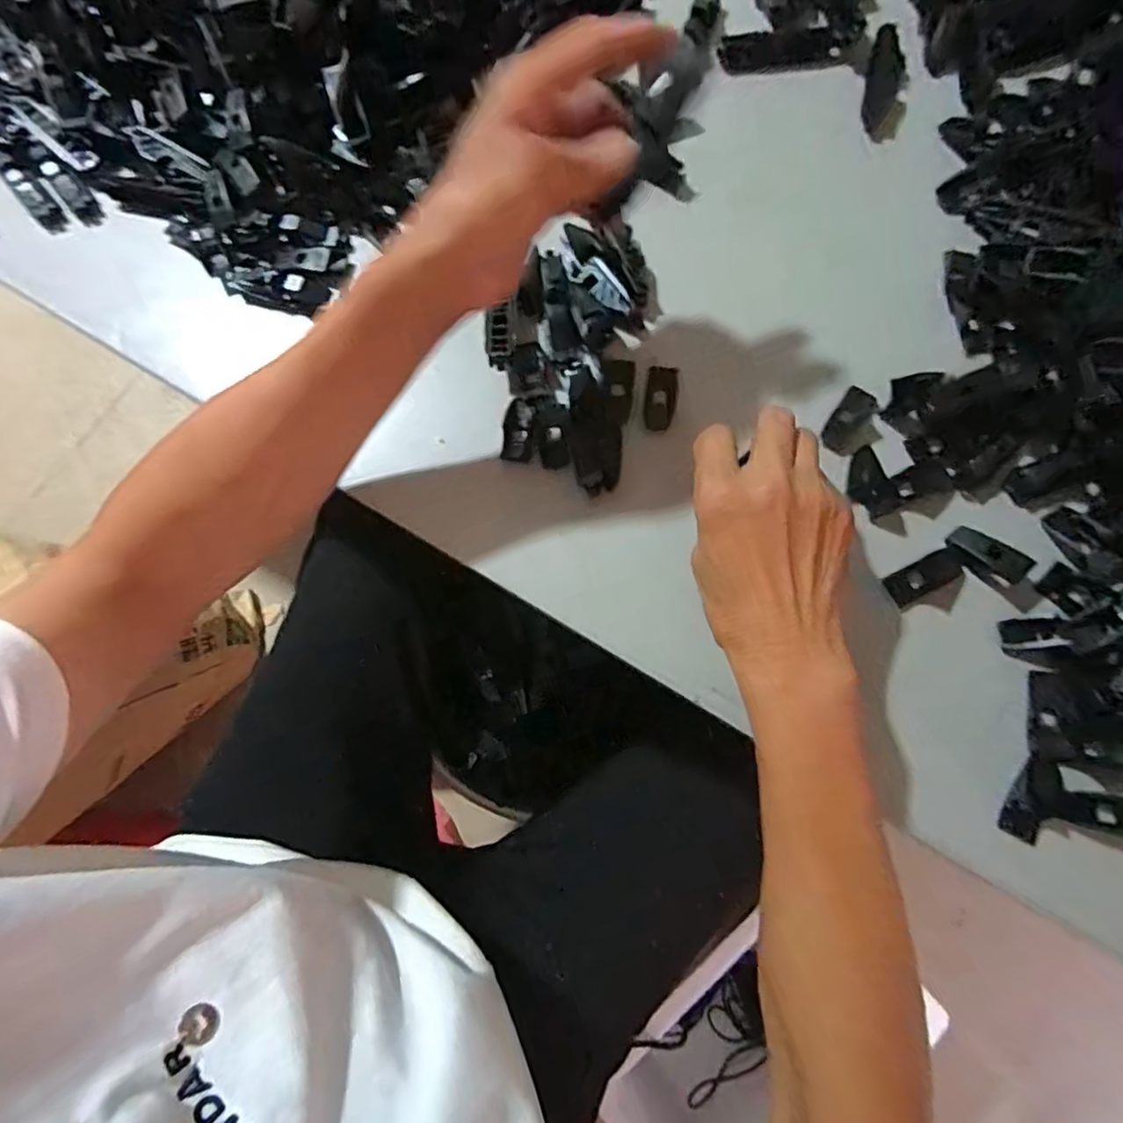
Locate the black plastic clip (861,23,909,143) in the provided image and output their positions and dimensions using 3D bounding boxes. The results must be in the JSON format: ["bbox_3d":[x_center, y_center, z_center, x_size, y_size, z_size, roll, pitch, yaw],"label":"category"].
[{"bbox_3d":[0.219,-0.320,0.410,0.027,0.012,0.082,9,77,5],"label":"black plastic clip"}]

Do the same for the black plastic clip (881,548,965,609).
[{"bbox_3d":[0.199,0.008,0.334,0.041,0.007,0.018,-27,77,-4],"label":"black plastic clip"}]

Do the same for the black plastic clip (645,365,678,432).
[{"bbox_3d":[0.061,-0.099,0.372,0.019,0.004,0.041,7,77,4],"label":"black plastic clip"}]

